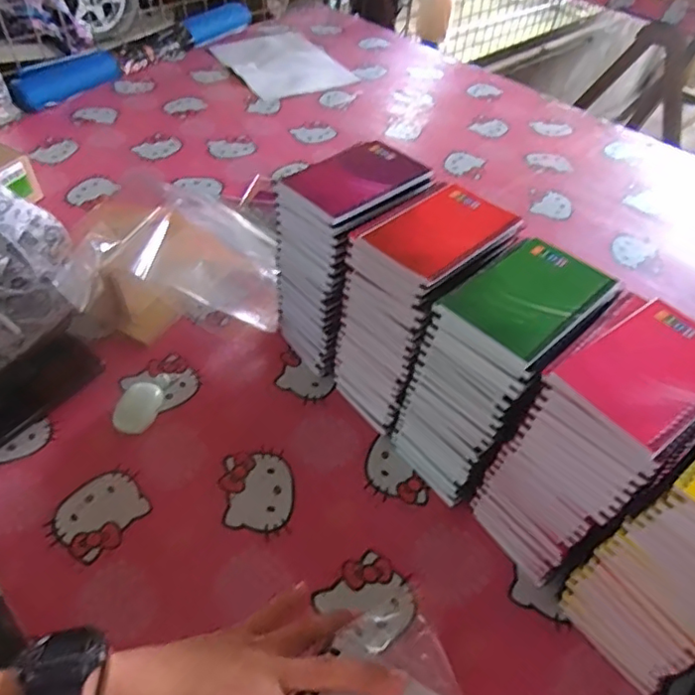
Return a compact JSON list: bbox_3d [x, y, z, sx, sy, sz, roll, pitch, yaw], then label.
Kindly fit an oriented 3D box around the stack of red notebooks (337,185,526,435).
[{"bbox_3d":[0.070,-0.034,0.570,0.142,0.216,0.096,-34,59,-29],"label":"stack of red notebooks"}]

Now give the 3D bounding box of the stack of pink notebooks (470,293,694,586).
[{"bbox_3d":[0.202,0.085,0.471,0.139,0.213,0.095,-30,58,-26],"label":"stack of pink notebooks"}]

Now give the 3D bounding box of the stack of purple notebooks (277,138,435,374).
[{"bbox_3d":[0.001,-0.091,0.618,0.137,0.216,0.102,-32,58,-28],"label":"stack of purple notebooks"}]

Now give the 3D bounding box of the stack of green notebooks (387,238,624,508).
[{"bbox_3d":[0.132,0.028,0.518,0.141,0.212,0.098,-34,59,-29],"label":"stack of green notebooks"}]

